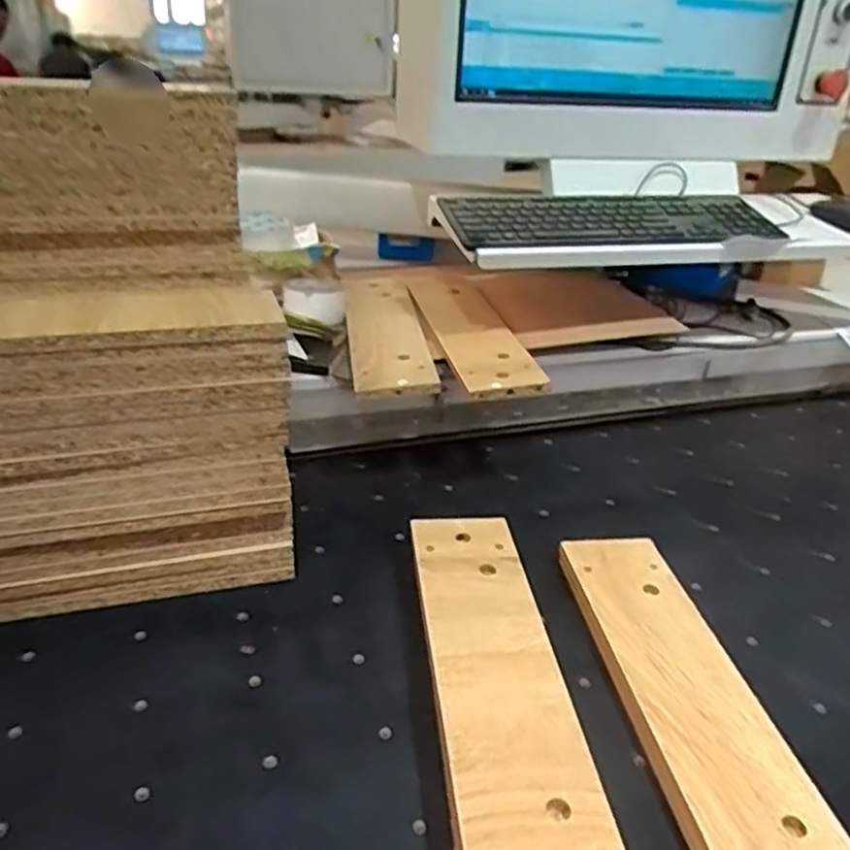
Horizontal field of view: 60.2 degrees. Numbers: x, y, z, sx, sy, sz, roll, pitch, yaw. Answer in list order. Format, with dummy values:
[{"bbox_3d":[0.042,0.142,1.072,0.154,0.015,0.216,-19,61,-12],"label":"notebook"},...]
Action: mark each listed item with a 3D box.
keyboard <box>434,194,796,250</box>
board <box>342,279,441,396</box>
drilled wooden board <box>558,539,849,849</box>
[{"bbox_3d":[0.232,-0.248,0.905,0.417,0.025,0.122,-4,45,-13],"label":"keyboard"},{"bbox_3d":[-0.053,-0.123,0.918,0.090,0.028,0.354,-2,27,-9],"label":"board"},{"bbox_3d":[0.197,0.206,0.547,0.097,0.020,0.365,-1,27,-8],"label":"drilled wooden board"}]

